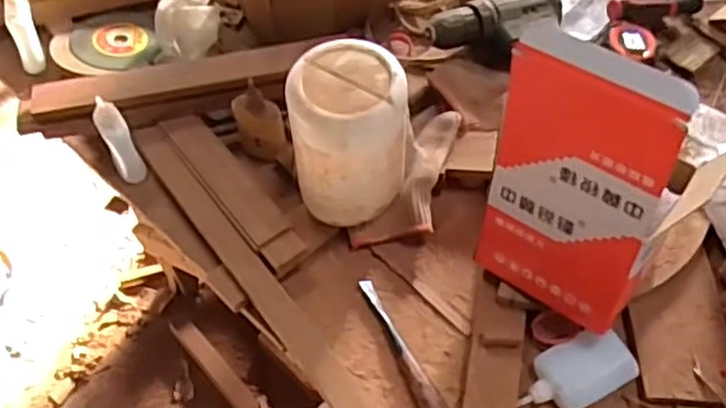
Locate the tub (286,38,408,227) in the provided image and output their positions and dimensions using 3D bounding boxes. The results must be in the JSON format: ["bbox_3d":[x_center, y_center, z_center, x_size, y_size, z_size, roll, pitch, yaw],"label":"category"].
[{"bbox_3d":[-0.010,-0.053,0.600,0.091,0.143,0.081,2,55,2],"label":"tub"}]

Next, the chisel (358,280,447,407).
[{"bbox_3d":[0.037,0.132,0.580,0.020,0.018,0.175,-22,57,-14],"label":"chisel"}]

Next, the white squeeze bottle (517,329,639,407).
[{"bbox_3d":[0.170,0.134,0.567,0.091,0.019,0.052,-22,57,-14],"label":"white squeeze bottle"}]

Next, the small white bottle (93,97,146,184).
[{"bbox_3d":[-0.232,-0.060,0.677,0.026,0.094,0.022,-25,37,-16],"label":"small white bottle"}]

